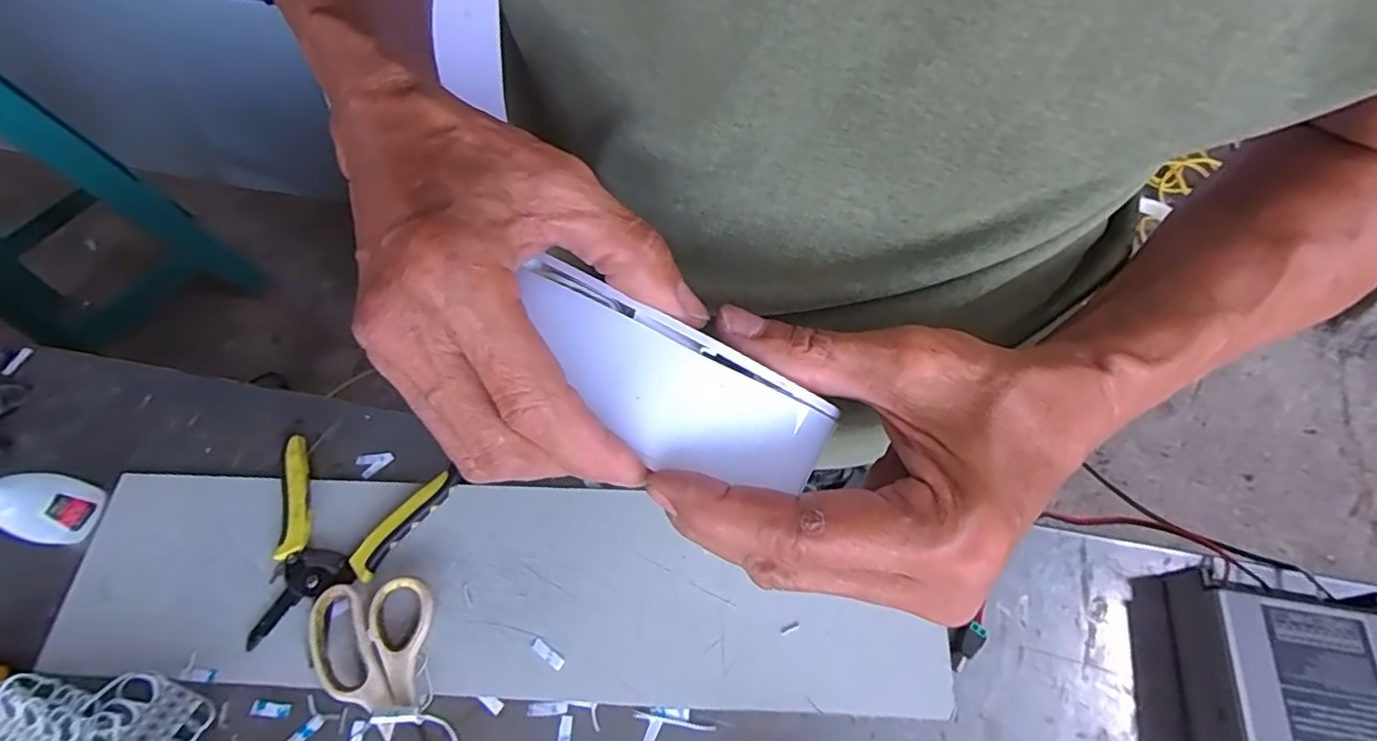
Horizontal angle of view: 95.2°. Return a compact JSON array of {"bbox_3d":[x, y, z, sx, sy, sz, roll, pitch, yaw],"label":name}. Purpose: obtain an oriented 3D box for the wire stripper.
[{"bbox_3d":[-0.249,0.125,0.449,0.130,0.013,0.136,8,65,6],"label":"wire stripper"}]

